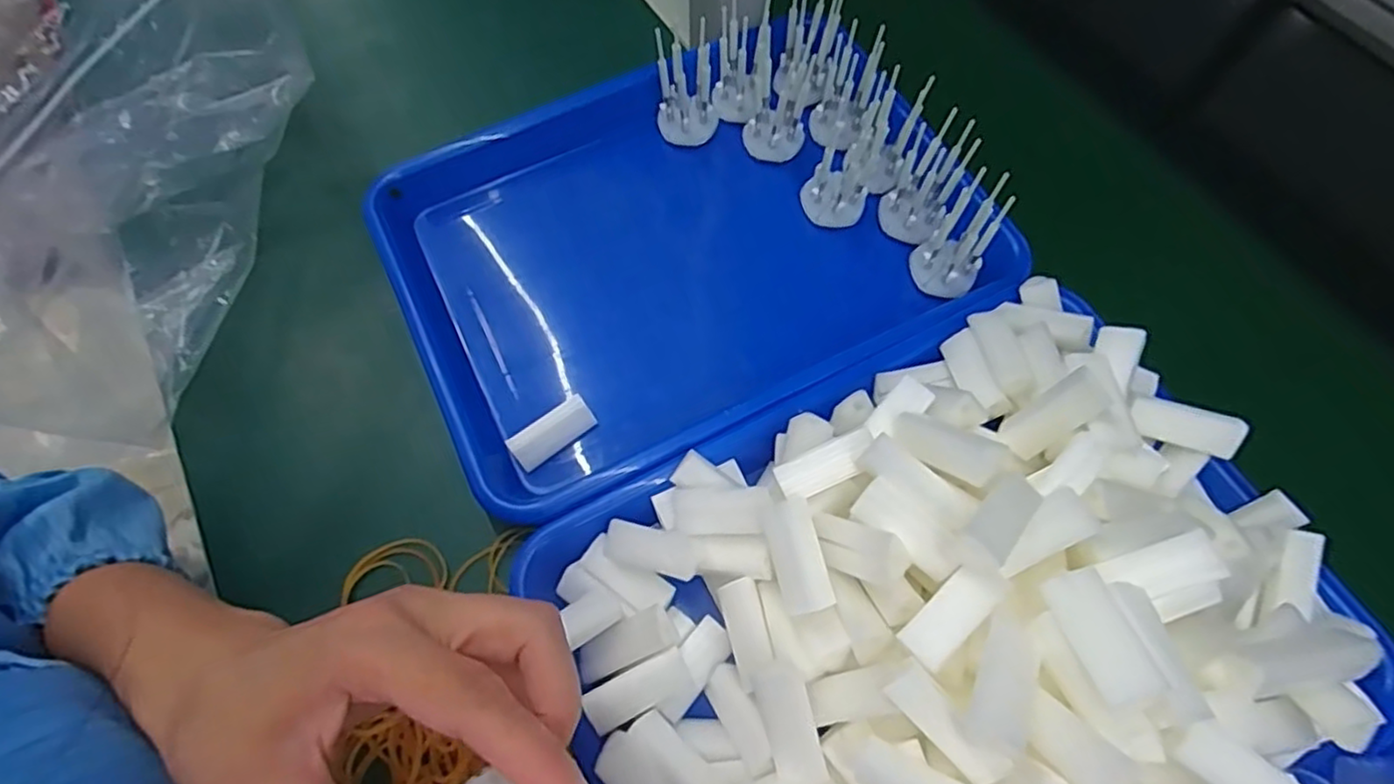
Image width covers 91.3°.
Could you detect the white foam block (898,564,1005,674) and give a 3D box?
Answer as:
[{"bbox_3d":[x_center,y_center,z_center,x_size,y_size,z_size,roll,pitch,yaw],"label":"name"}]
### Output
[{"bbox_3d":[0.095,0.084,0.254,0.039,0.007,0.018,-39,71,-17],"label":"white foam block"}]

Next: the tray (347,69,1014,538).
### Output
[{"bbox_3d":[-0.010,-0.084,0.411,0.318,0.050,0.249,-24,67,-11],"label":"tray"}]

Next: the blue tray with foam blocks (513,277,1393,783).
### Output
[{"bbox_3d":[0.105,0.086,0.271,0.303,0.078,0.239,-28,68,-13],"label":"blue tray with foam blocks"}]

